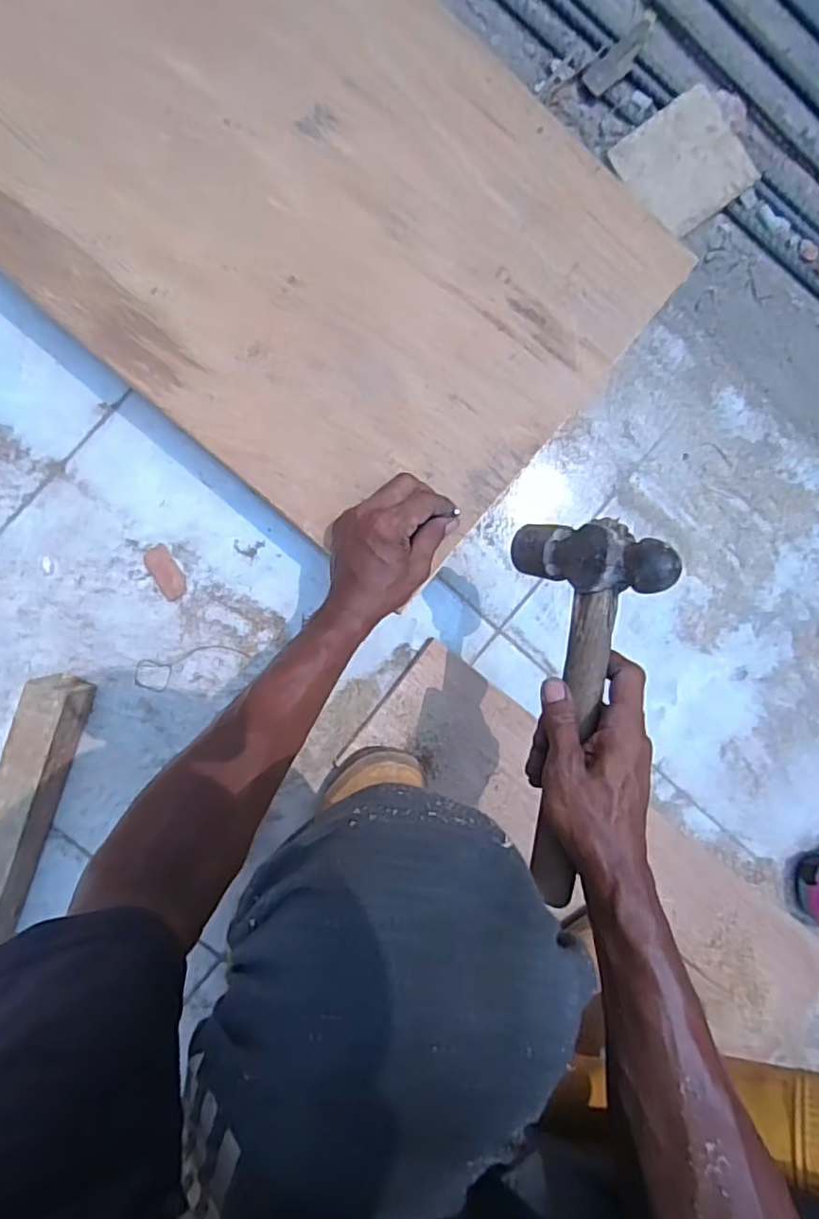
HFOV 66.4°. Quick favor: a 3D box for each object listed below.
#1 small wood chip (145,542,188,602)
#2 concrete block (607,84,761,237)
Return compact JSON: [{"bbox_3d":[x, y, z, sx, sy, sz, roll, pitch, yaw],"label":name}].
[{"bbox_3d":[-0.219,-0.033,0.566,0.024,0.008,0.050,-32,94,-5],"label":"small wood chip"},{"bbox_3d":[0.267,-0.428,0.602,0.117,0.010,0.105,-36,100,2],"label":"concrete block"}]

